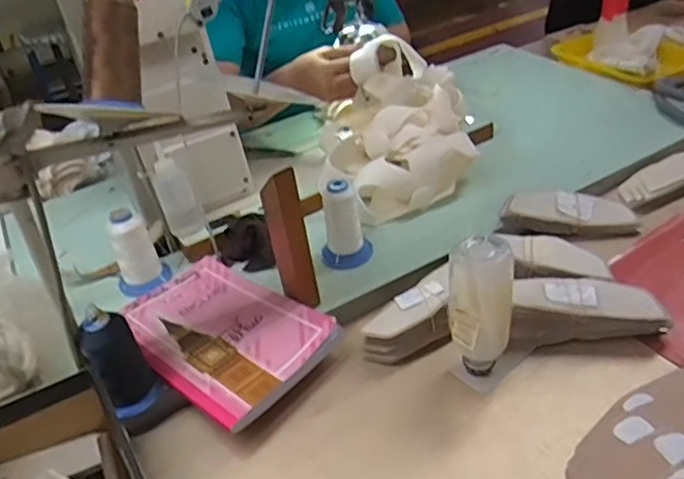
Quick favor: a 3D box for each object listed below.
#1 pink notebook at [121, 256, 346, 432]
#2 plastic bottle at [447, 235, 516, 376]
[{"bbox_3d":[-0.144,0.104,0.721,0.254,0.017,0.177,24,45,36],"label":"pink notebook"},{"bbox_3d":[0.144,0.075,0.630,0.066,0.171,0.050,3,39,14],"label":"plastic bottle"}]

